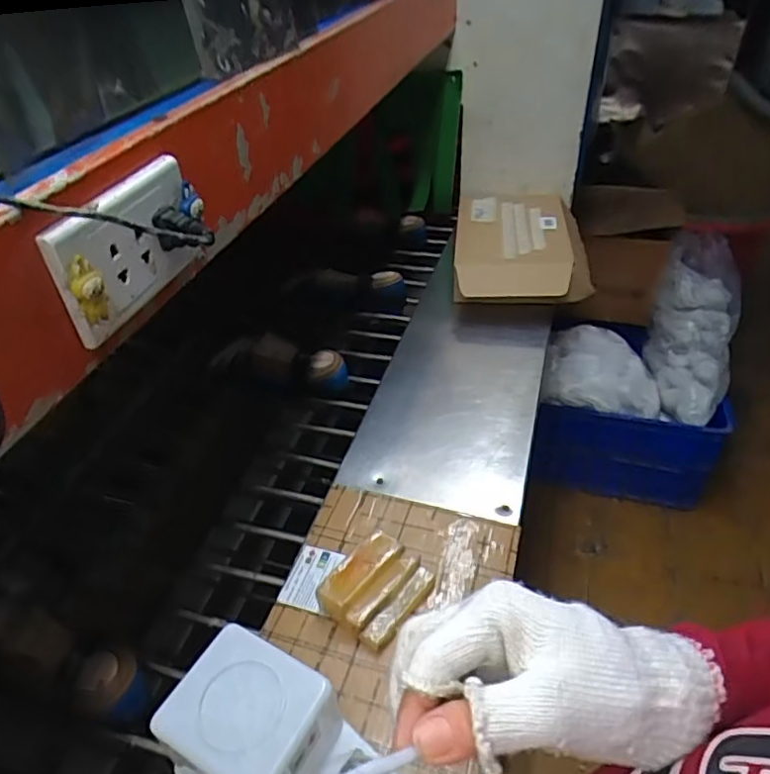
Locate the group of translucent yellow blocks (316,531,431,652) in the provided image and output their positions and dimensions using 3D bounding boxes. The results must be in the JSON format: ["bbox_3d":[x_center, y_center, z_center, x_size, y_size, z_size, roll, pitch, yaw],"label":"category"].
[{"bbox_3d":[-0.008,0.205,0.603,0.080,0.043,0.097,24,48,30],"label":"group of translucent yellow blocks"}]

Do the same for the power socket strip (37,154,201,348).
[{"bbox_3d":[-0.151,-0.084,0.354,0.022,0.067,0.118,4,41,11],"label":"power socket strip"}]

